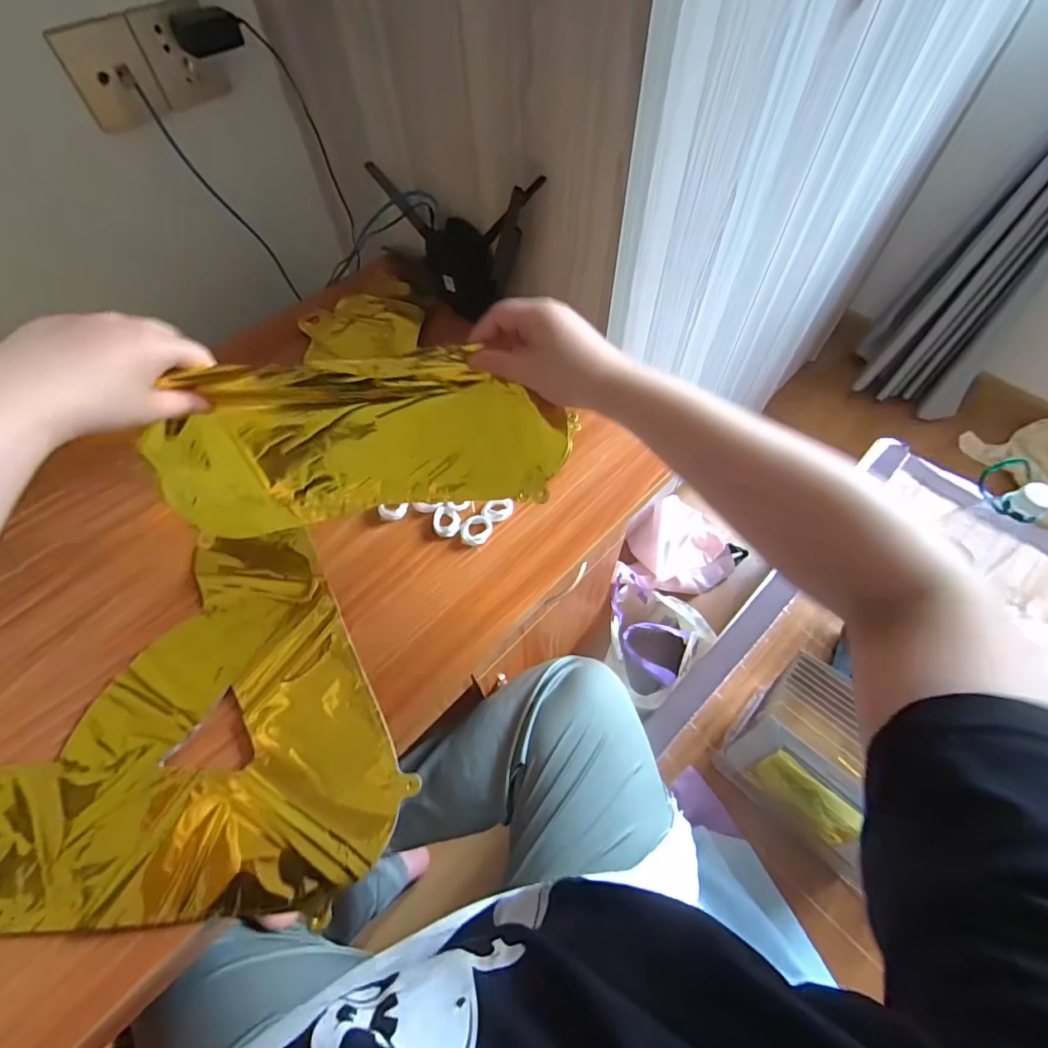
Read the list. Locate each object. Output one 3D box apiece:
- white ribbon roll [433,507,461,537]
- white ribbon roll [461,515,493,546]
[{"bbox_3d":[-0.081,-0.003,0.523,0.028,0.004,0.033,1,60,3],"label":"white ribbon roll"},{"bbox_3d":[-0.049,0.006,0.516,0.031,0.004,0.034,-1,60,1],"label":"white ribbon roll"}]

